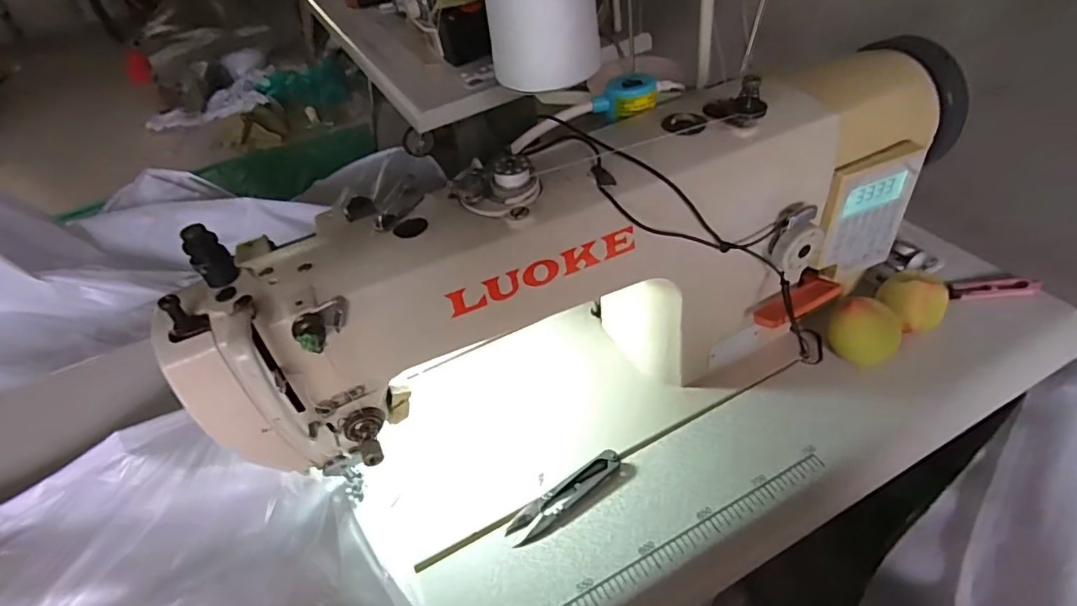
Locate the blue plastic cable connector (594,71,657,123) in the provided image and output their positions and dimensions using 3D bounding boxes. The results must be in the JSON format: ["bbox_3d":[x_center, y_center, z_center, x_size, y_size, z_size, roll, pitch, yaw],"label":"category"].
[{"bbox_3d":[0.068,-0.160,0.425,0.048,0.023,0.028,-6,43,5],"label":"blue plastic cable connector"}]

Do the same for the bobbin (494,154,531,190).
[{"bbox_3d":[-0.016,-0.082,0.339,0.022,0.015,0.019,-6,43,4],"label":"bobbin"}]

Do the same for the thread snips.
[{"bbox_3d":[0.021,0.147,0.421,0.100,0.011,0.022,-29,50,-20],"label":"thread snips"}]

